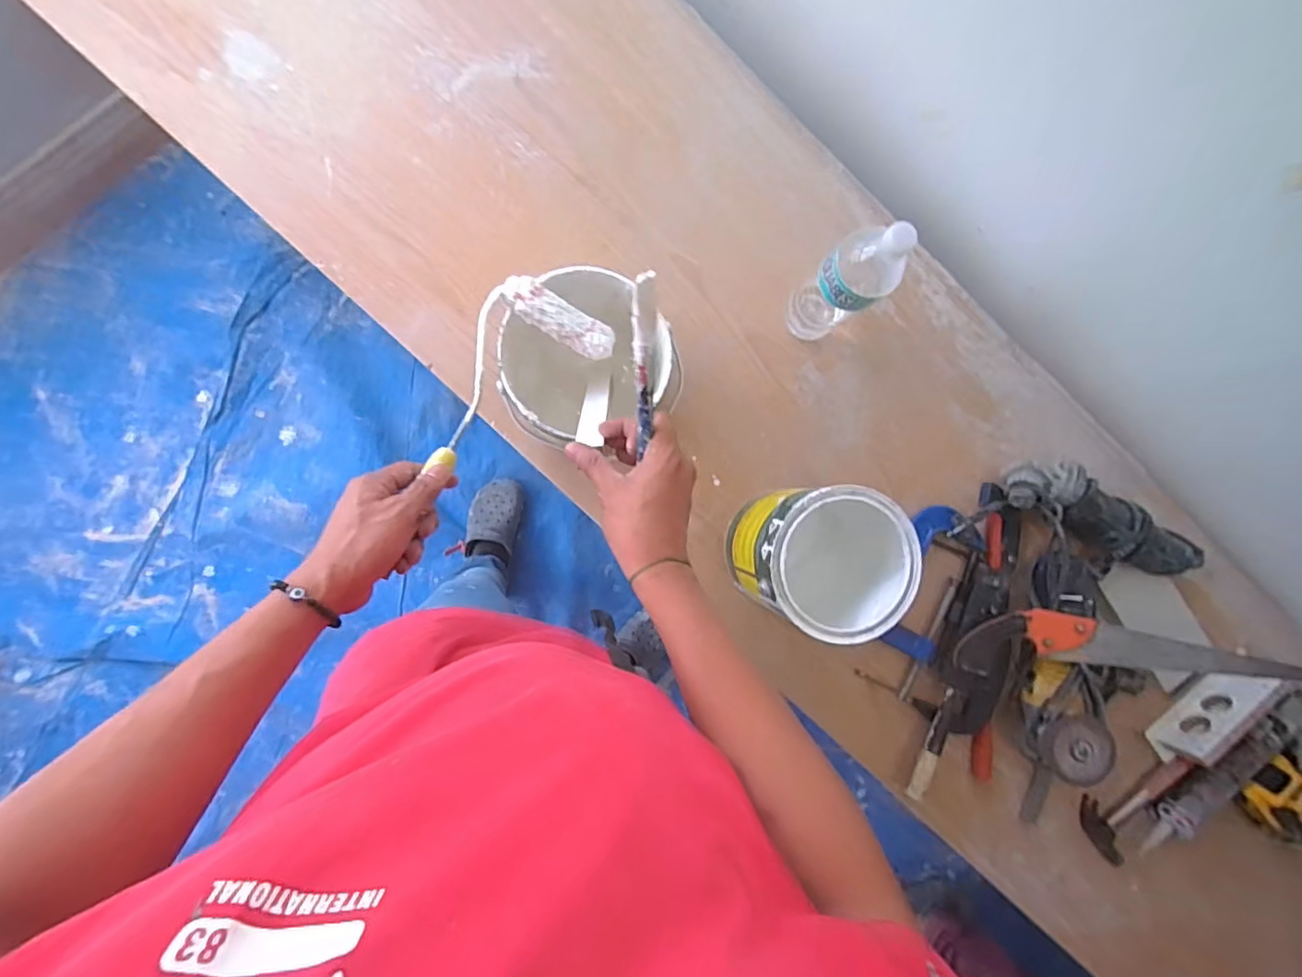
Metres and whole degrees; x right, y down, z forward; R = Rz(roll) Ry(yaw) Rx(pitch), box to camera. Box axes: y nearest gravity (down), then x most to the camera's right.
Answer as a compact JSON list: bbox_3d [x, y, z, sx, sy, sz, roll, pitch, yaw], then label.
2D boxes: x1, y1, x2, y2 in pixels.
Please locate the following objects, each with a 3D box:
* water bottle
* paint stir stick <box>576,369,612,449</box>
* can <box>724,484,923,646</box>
[{"bbox_3d":[0.221,-0.234,0.705,0.063,0.259,0.073,-41,94,-5],"label":"water bottle"},{"bbox_3d":[-0.057,-0.088,0.617,0.025,0.212,0.011,10,117,-6],"label":"paint stir stick"},{"bbox_3d":[0.194,0.079,0.733,0.162,0.207,0.161,0,90,-6],"label":"can"}]

